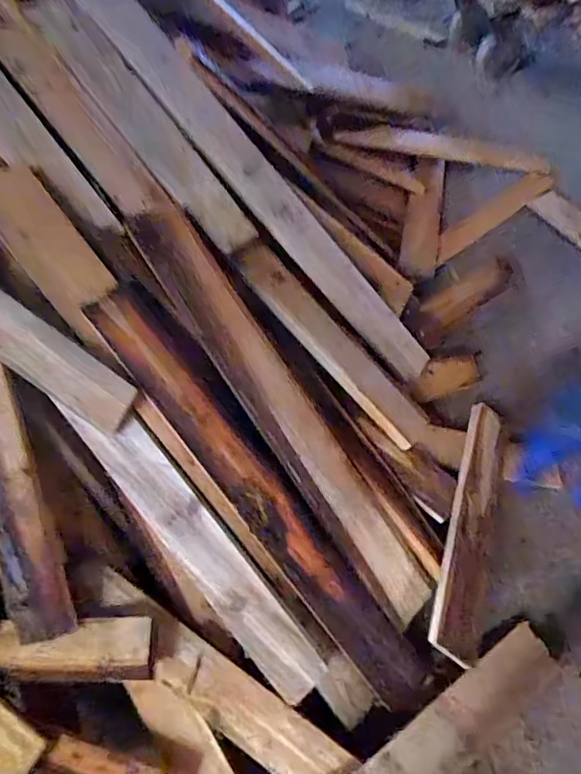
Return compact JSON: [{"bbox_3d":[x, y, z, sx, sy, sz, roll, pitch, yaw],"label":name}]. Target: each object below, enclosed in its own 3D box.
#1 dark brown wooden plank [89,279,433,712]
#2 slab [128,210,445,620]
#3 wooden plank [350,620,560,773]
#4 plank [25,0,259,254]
[{"bbox_3d":[-0.029,0.102,0.471,0.062,0.020,0.472,-37,91,-21],"label":"dark brown wooden plank"},{"bbox_3d":[-0.010,0.020,0.514,0.073,0.030,0.488,-33,85,-18],"label":"slab"},{"bbox_3d":[0.135,0.318,0.442,0.293,0.020,0.053,-22,54,-26],"label":"wooden plank"},{"bbox_3d":[-0.158,-0.289,0.548,0.065,0.027,0.317,-45,101,-25],"label":"plank"}]

